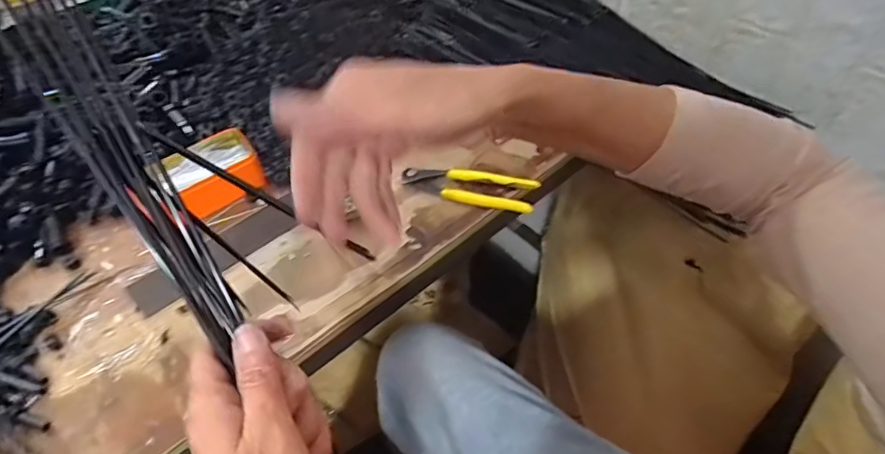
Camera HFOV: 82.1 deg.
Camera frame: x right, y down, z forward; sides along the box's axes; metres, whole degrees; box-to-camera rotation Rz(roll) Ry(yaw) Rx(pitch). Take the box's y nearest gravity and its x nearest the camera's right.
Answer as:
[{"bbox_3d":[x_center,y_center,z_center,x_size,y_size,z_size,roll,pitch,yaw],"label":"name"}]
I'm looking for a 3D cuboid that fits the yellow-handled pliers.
[{"bbox_3d":[0.031,-0.049,0.611,0.160,0.020,0.046,13,53,16],"label":"yellow-handled pliers"}]

